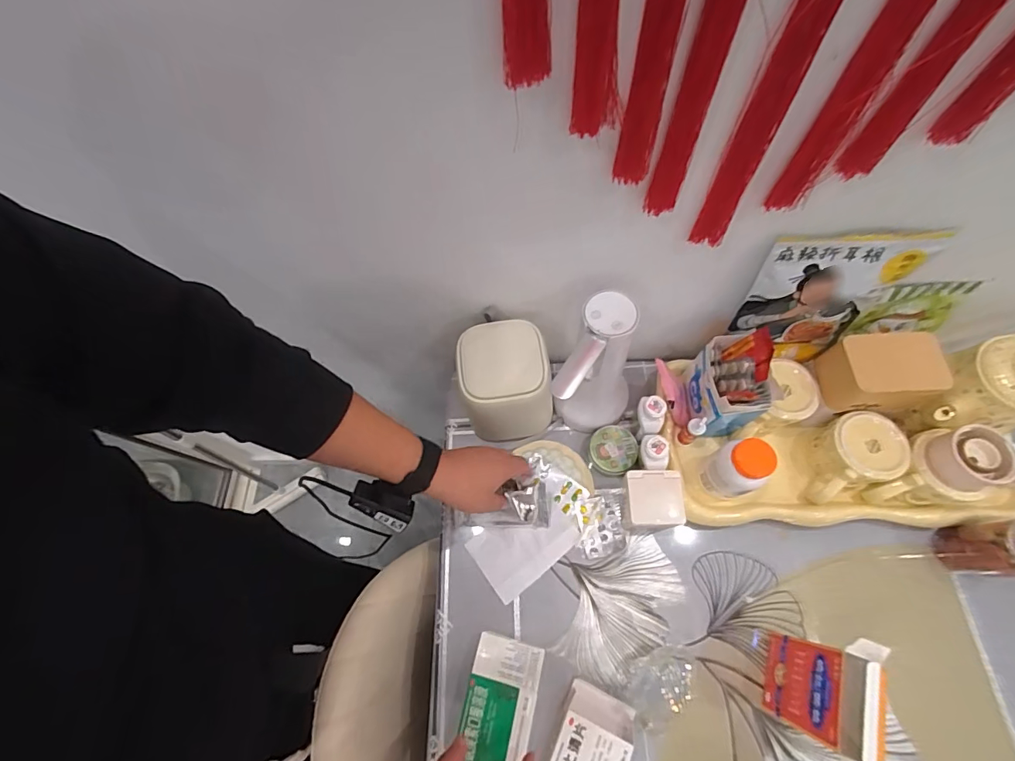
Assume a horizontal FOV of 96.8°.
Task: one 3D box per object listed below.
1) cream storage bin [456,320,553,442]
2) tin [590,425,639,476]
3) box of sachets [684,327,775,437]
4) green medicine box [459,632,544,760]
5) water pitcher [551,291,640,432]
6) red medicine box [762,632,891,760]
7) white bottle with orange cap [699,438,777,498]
[{"bbox_3d":[-0.004,0.003,0.641,0.119,0.135,0.126,-11,67,-1],"label":"cream storage bin"},{"bbox_3d":[0.153,0.101,0.659,0.064,0.029,0.067,-1,67,3],"label":"tin"},{"bbox_3d":[0.288,0.005,0.594,0.075,0.131,0.108,-3,67,3],"label":"box of sachets"},{"bbox_3d":[-0.011,0.387,0.521,0.080,0.019,0.152,12,70,7],"label":"green medicine box"},{"bbox_3d":[0.115,0.010,0.590,0.095,0.234,0.132,24,71,13],"label":"water pitcher"},{"bbox_3d":[0.327,0.321,0.477,0.029,0.174,0.102,20,70,12],"label":"red medicine box"},{"bbox_3d":[0.285,0.111,0.565,0.052,0.106,0.060,-26,68,-7],"label":"white bottle with orange cap"}]

